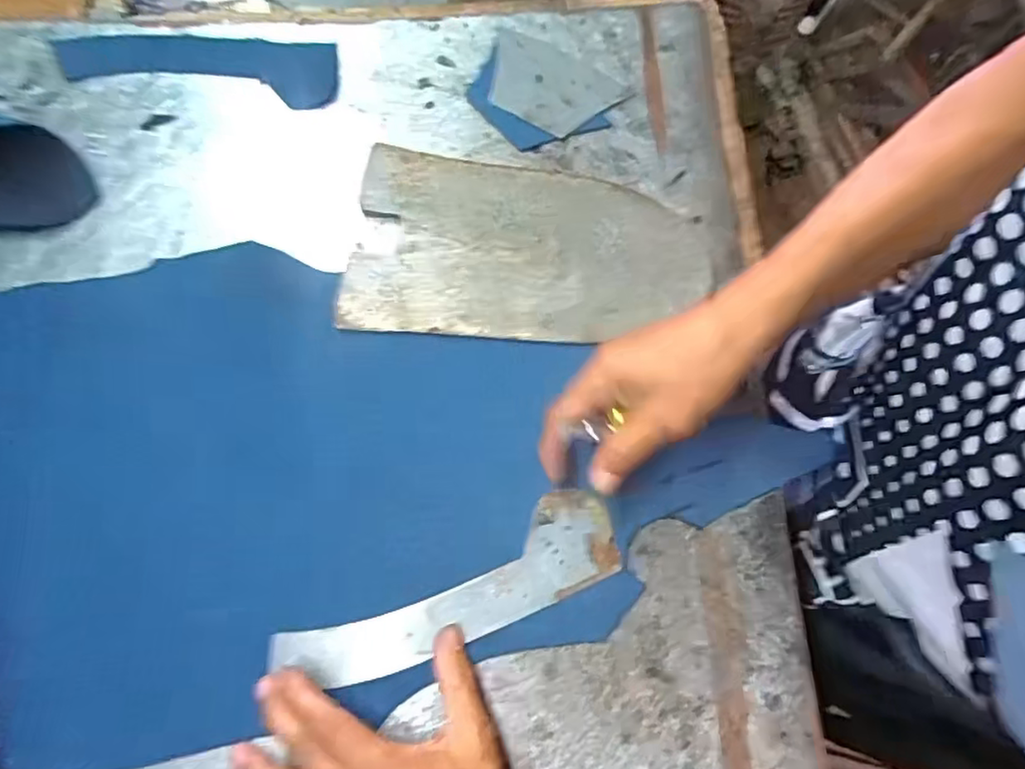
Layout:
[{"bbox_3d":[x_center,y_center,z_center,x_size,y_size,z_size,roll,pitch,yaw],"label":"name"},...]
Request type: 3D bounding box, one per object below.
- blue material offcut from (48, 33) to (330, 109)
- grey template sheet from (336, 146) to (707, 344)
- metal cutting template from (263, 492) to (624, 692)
[{"bbox_3d":[-0.254,-0.262,0.512,0.223,0.005,0.063,5,72,1],"label":"blue material offcut"},{"bbox_3d":[0.012,-0.103,0.462,0.253,0.006,0.145,2,72,0],"label":"grey template sheet"},{"bbox_3d":[-0.036,0.130,0.392,0.215,0.004,0.059,-22,74,-10],"label":"metal cutting template"}]

